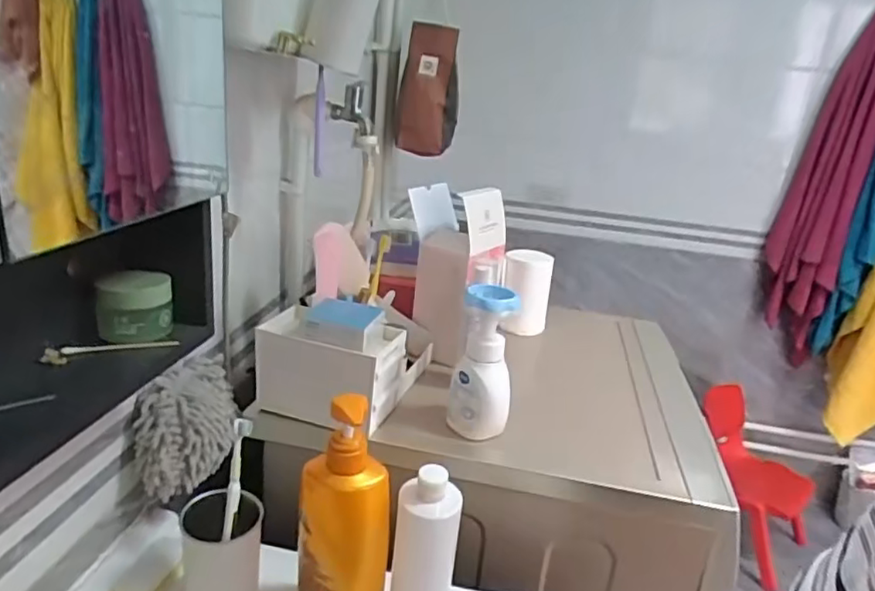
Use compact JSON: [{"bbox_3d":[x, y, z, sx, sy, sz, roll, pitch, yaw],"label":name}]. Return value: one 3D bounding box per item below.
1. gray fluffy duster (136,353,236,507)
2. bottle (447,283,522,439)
[{"bbox_3d":[-0.289,0.145,0.707,0.100,0.126,0.118,0,20,-18],"label":"gray fluffy duster"},{"bbox_3d":[0.055,0.089,0.740,0.067,0.195,0.057,5,19,-2],"label":"bottle"}]

